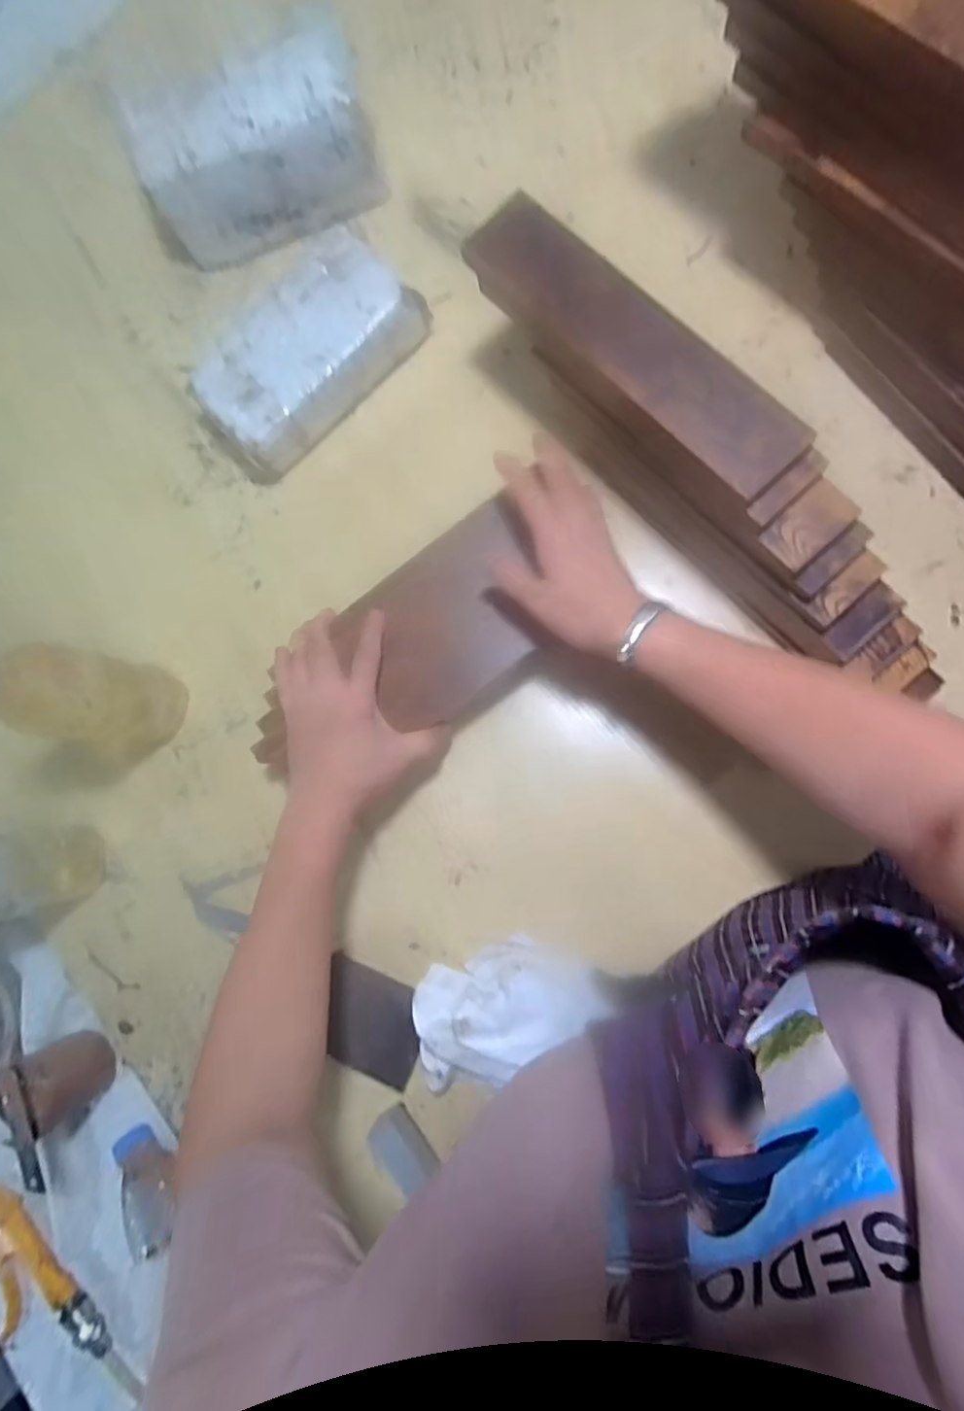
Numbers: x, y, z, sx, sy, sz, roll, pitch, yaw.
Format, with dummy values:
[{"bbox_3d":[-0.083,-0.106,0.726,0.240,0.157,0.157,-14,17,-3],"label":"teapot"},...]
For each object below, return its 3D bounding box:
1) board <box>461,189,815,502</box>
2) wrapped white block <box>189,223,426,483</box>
[{"bbox_3d":[0.099,-0.250,0.432,0.063,0.012,0.276,-44,78,2],"label":"board"},{"bbox_3d":[-0.164,-0.319,0.589,0.215,0.069,0.107,-44,78,2],"label":"wrapped white block"}]

